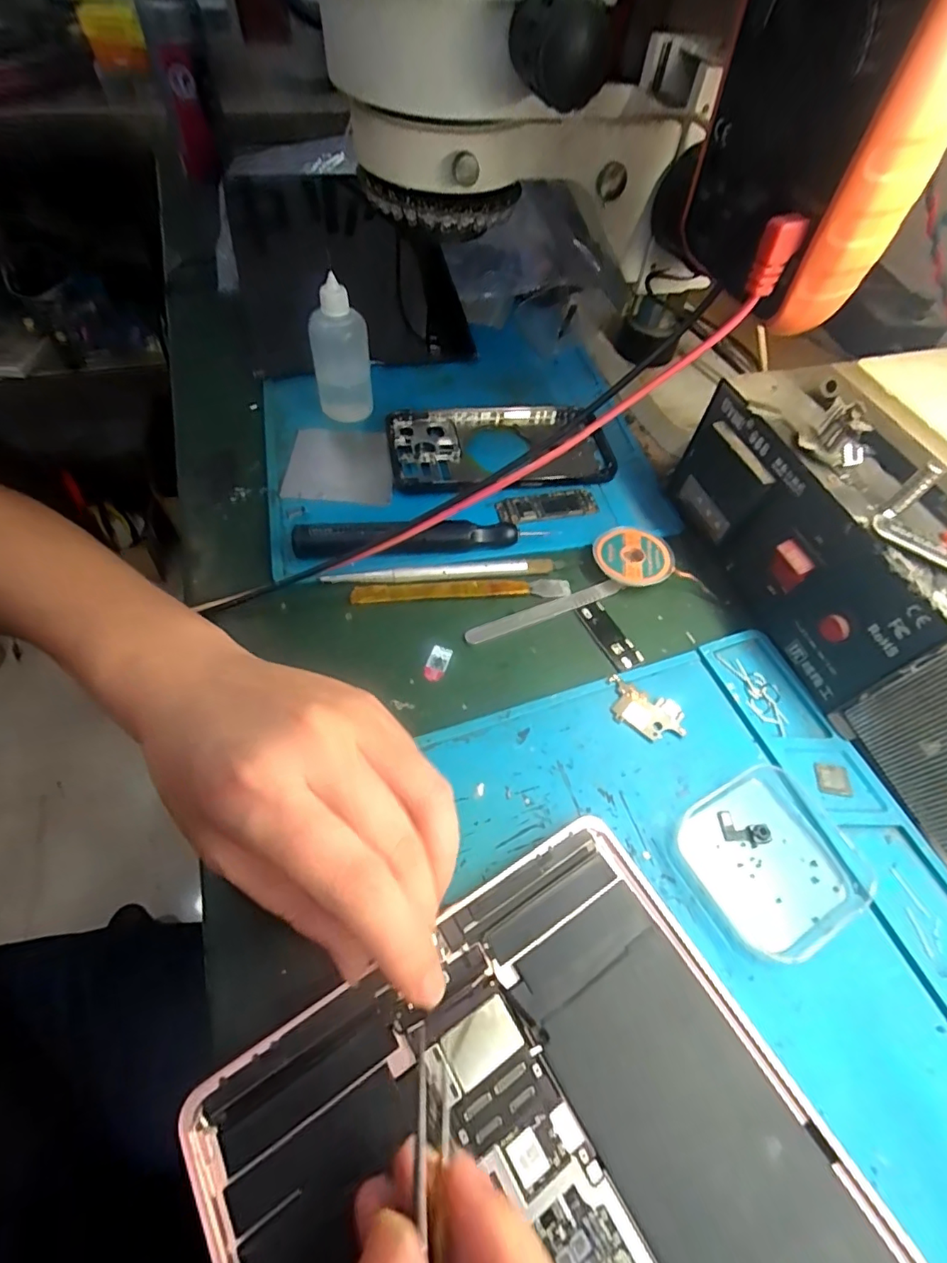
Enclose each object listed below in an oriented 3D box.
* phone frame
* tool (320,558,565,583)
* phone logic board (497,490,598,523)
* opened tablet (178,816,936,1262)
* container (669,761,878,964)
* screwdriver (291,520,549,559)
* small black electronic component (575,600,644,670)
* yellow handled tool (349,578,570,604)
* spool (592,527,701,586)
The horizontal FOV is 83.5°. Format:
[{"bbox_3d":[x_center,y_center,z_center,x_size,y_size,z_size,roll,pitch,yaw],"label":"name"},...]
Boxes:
[{"bbox_3d":[0.018,-0.121,0.351,0.144,0.010,0.073,-8,58,-9],"label":"phone frame"},{"bbox_3d":[-0.015,-0.034,0.296,0.133,0.006,0.009,-6,57,-8],"label":"tool"},{"bbox_3d":[0.047,-0.079,0.329,0.063,0.004,0.019,-12,59,-12],"label":"phone logic board"},{"bbox_3d":[0.048,0.203,0.145,0.174,0.009,0.246,-27,63,-20],"label":"opened tablet"},{"bbox_3d":[0.123,0.095,0.220,0.064,0.014,0.065,-22,61,-17],"label":"container"},{"bbox_3d":[-0.030,-0.054,0.298,0.134,0.018,0.016,-6,58,-8],"label":"screwdriver"},{"bbox_3d":[0.073,0.002,0.287,0.017,0.004,0.044,-21,61,-17],"label":"small black electronic component"},{"bbox_3d":[-0.006,-0.023,0.292,0.120,0.004,0.012,-4,57,-7],"label":"yellow handled tool"},{"bbox_3d":[0.095,-0.043,0.309,0.047,0.014,0.043,2,57,-3],"label":"spool"}]

